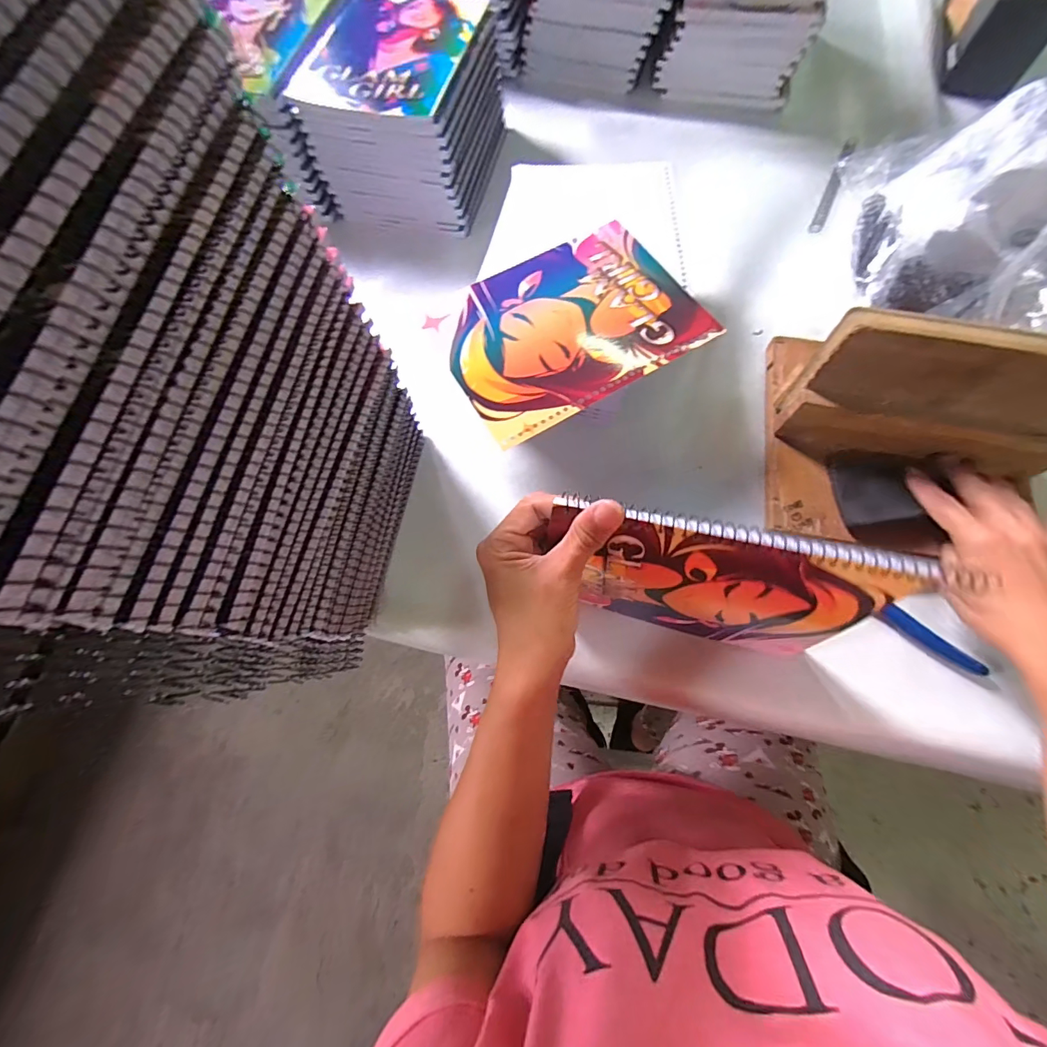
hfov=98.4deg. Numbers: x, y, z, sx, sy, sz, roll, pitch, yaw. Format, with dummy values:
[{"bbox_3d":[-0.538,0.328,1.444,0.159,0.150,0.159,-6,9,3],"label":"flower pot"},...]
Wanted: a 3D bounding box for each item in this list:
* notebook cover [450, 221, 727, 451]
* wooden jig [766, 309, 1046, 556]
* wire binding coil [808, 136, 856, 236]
[{"bbox_3d":[0.033,-0.157,0.352,0.191,0.006,0.142,-29,73,-7],"label":"notebook cover"},{"bbox_3d":[0.317,-0.082,0.342,0.203,0.115,0.183,10,72,6],"label":"wooden jig"},{"bbox_3d":[0.361,-0.396,0.523,0.014,0.015,0.159,25,74,10],"label":"wire binding coil"}]

